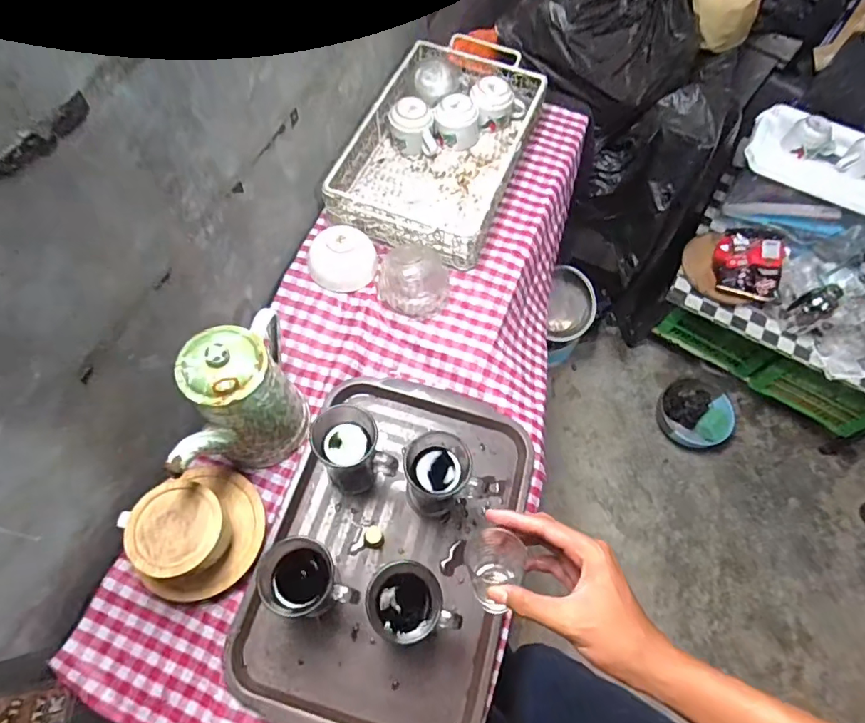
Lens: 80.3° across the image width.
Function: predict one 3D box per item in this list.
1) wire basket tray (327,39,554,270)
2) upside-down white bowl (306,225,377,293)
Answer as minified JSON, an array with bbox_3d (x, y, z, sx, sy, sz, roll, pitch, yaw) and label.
[{"bbox_3d":[0.016,-0.384,0.903,0.268,0.077,0.452,21,64,7],"label":"wire basket tray"},{"bbox_3d":[-0.141,-0.163,0.809,0.104,0.053,0.091,-9,64,-8],"label":"upside-down white bowl"}]

